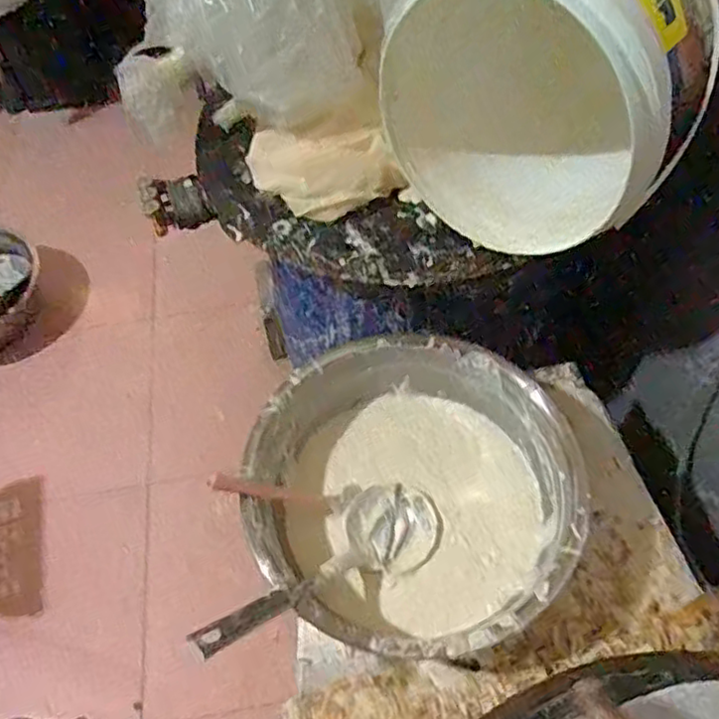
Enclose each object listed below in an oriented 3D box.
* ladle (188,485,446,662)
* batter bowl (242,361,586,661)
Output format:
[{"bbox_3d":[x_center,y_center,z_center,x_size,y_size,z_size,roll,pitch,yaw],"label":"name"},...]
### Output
[{"bbox_3d":[-0.042,0.224,0.730,0.119,0.089,0.352,42,29,27],"label":"ladle"},{"bbox_3d":[0.057,0.174,0.807,0.384,0.126,0.358,-1,55,1],"label":"batter bowl"}]

